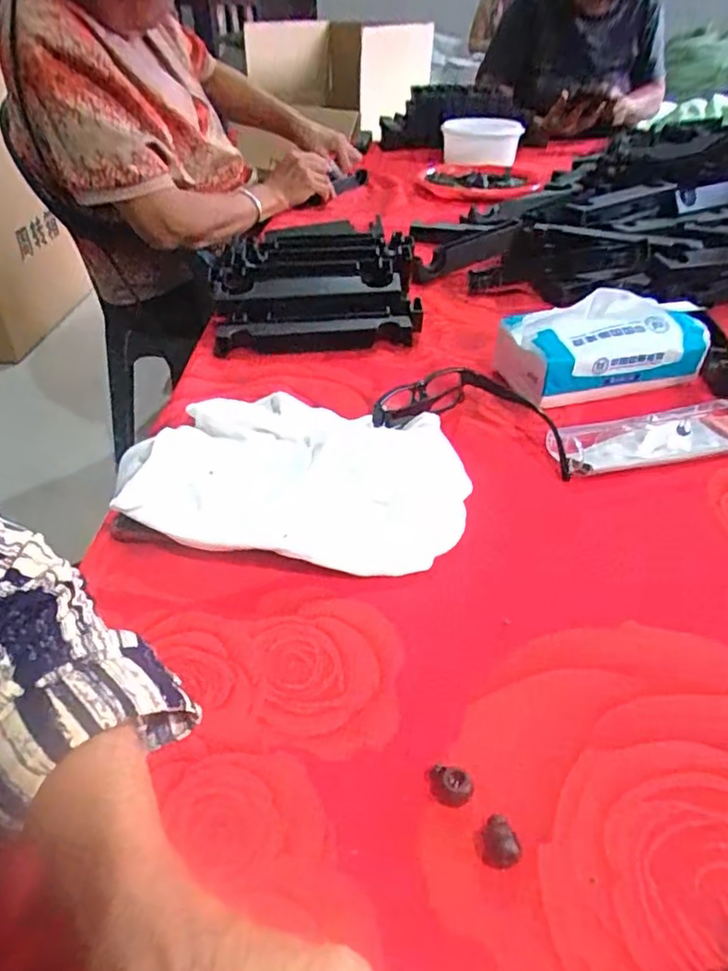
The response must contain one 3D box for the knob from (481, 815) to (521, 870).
[{"bbox_3d":[0.056,0.146,0.252,0.015,0.012,0.014,7,38,11],"label":"knob"}]

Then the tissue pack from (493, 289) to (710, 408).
[{"bbox_3d":[0.202,-0.128,0.546,0.172,0.075,0.089,-11,38,-11],"label":"tissue pack"}]

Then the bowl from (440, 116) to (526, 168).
[{"bbox_3d":[0.225,-0.664,1.193,0.150,0.067,0.143,0,38,0],"label":"bowl"}]

